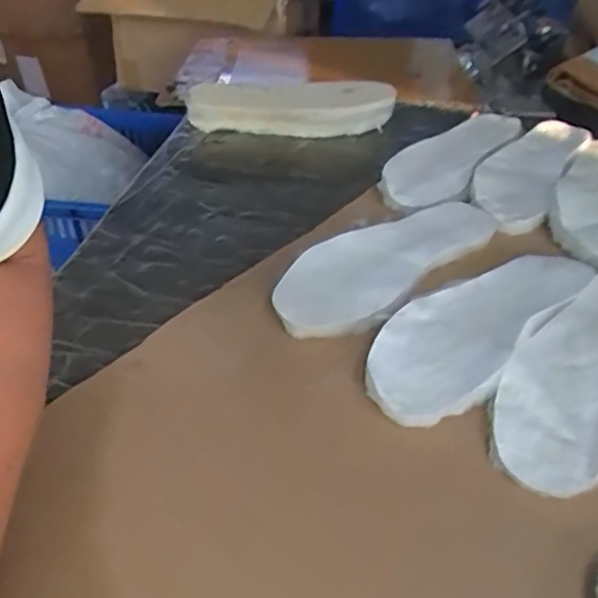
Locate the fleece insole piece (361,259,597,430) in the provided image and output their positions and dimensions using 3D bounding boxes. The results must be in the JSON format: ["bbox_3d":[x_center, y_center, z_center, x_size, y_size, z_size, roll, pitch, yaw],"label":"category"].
[{"bbox_3d":[0.146,0.009,0.471,0.254,0.011,0.087,-30,49,-34],"label":"fleece insole piece"}]

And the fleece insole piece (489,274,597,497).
[{"bbox_3d":[0.212,0.042,0.446,0.086,0.016,0.248,23,43,24],"label":"fleece insole piece"}]

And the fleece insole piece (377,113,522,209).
[{"bbox_3d":[0.175,-0.166,0.700,0.089,0.020,0.261,26,44,27],"label":"fleece insole piece"}]

